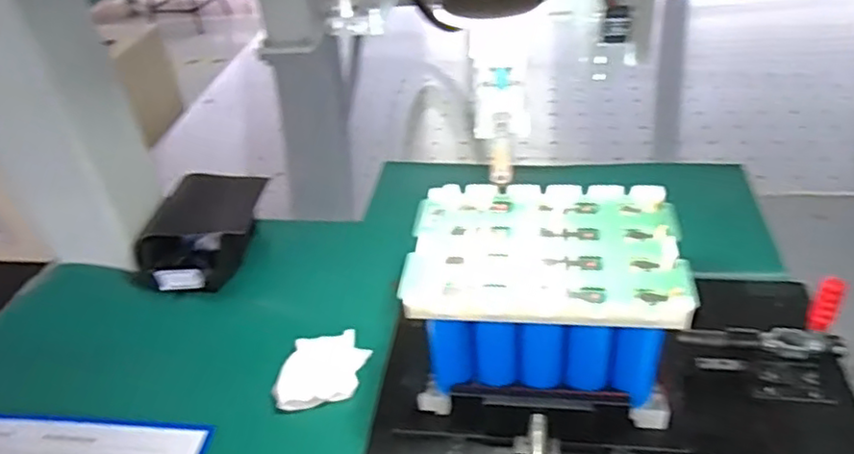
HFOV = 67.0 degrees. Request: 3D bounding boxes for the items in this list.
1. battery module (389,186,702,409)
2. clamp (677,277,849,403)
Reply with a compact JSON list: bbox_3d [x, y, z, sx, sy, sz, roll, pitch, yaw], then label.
[{"bbox_3d":[0.115,0.058,0.647,0.242,0.114,0.177,1,39,10],"label":"battery module"},{"bbox_3d":[0.334,0.109,0.631,0.154,0.121,0.057,1,39,10],"label":"clamp"}]

